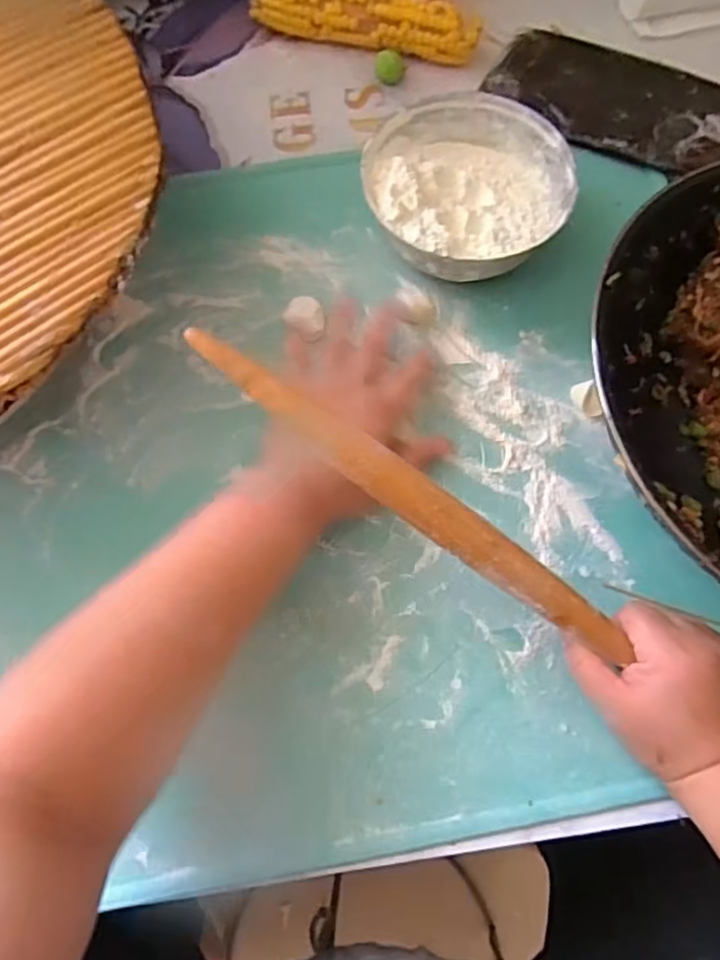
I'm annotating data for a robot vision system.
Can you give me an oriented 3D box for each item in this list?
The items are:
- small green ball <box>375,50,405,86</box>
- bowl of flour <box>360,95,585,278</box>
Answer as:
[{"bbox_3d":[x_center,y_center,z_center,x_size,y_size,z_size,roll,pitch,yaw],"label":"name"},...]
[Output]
[{"bbox_3d":[0.026,-0.345,0.538,0.024,0.022,0.023,0,72,0],"label":"small green ball"},{"bbox_3d":[0.073,-0.206,0.467,0.143,0.060,0.137,0,72,0],"label":"bowl of flour"}]

